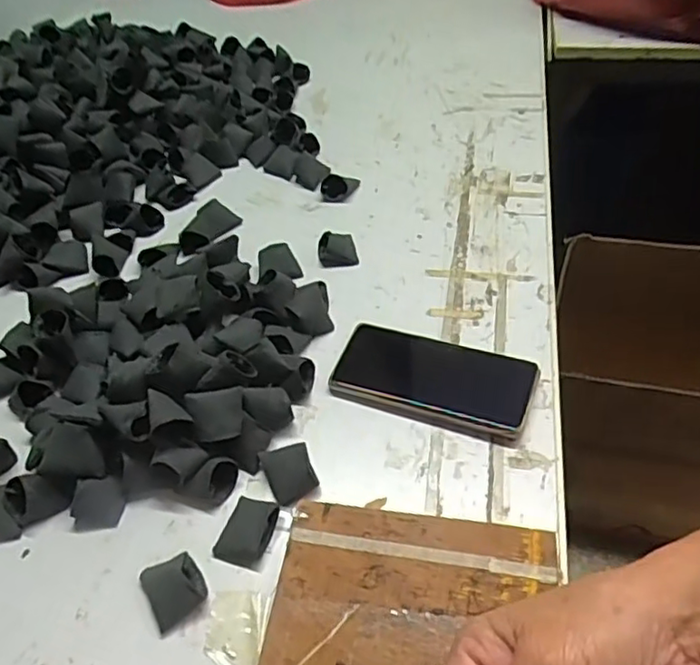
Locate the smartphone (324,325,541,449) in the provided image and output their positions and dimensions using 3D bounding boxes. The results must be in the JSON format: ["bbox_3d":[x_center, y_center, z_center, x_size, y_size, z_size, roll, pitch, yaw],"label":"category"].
[{"bbox_3d":[0.069,0.037,0.524,0.159,0.015,0.082,14,51,19],"label":"smartphone"}]

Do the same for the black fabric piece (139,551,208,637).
[{"bbox_3d":[-0.118,0.172,0.421,0.037,0.013,0.040,-29,51,-19],"label":"black fabric piece"}]

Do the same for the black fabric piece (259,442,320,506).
[{"bbox_3d":[-0.045,0.104,0.469,0.035,0.005,0.047,-18,52,-11],"label":"black fabric piece"}]

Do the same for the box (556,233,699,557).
[{"bbox_3d":[0.538,0.119,1.114,0.352,0.431,0.345,7,49,13],"label":"box"}]

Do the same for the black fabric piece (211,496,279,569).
[{"bbox_3d":[-0.073,0.140,0.441,0.034,0.011,0.045,13,50,17],"label":"black fabric piece"}]

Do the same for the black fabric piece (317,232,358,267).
[{"bbox_3d":[-0.014,-0.087,0.642,0.037,0.015,0.037,-10,47,-3],"label":"black fabric piece"}]

